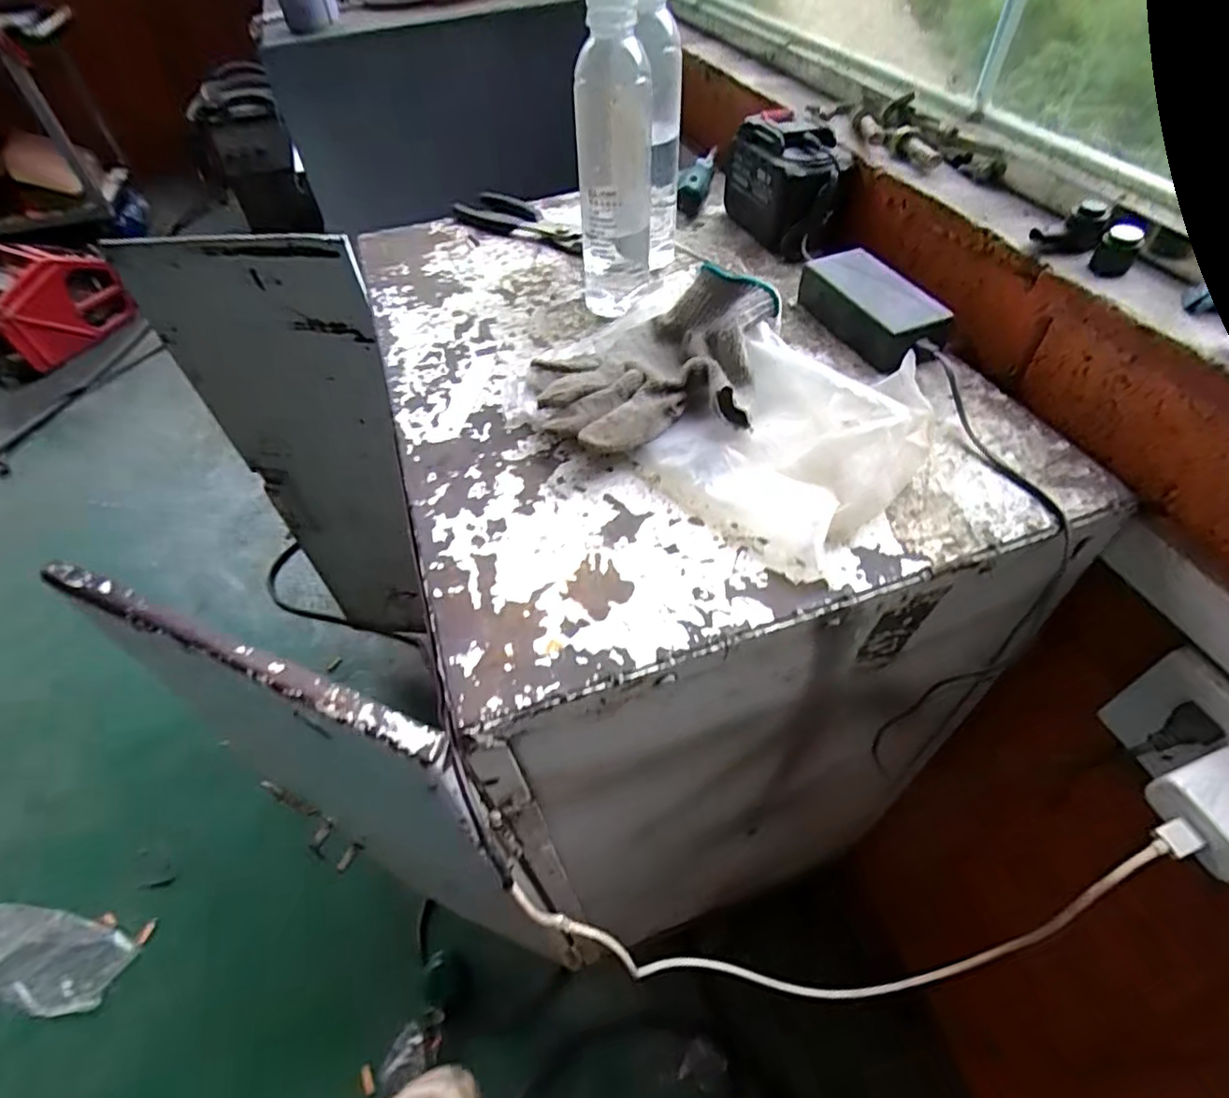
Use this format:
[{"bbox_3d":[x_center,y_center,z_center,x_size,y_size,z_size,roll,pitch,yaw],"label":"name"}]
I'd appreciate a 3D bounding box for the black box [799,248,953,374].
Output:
[{"bbox_3d":[0.194,-0.184,0.481,0.058,0.035,0.121,-17,52,-11],"label":"black box"}]

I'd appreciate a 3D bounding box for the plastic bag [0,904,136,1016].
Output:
[{"bbox_3d":[-0.921,0.656,1.022,0.278,0.019,0.116,8,52,10],"label":"plastic bag"}]

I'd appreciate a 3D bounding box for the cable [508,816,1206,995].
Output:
[{"bbox_3d":[0.143,0.247,0.409,0.383,0.155,0.062,-12,51,11],"label":"cable"}]

